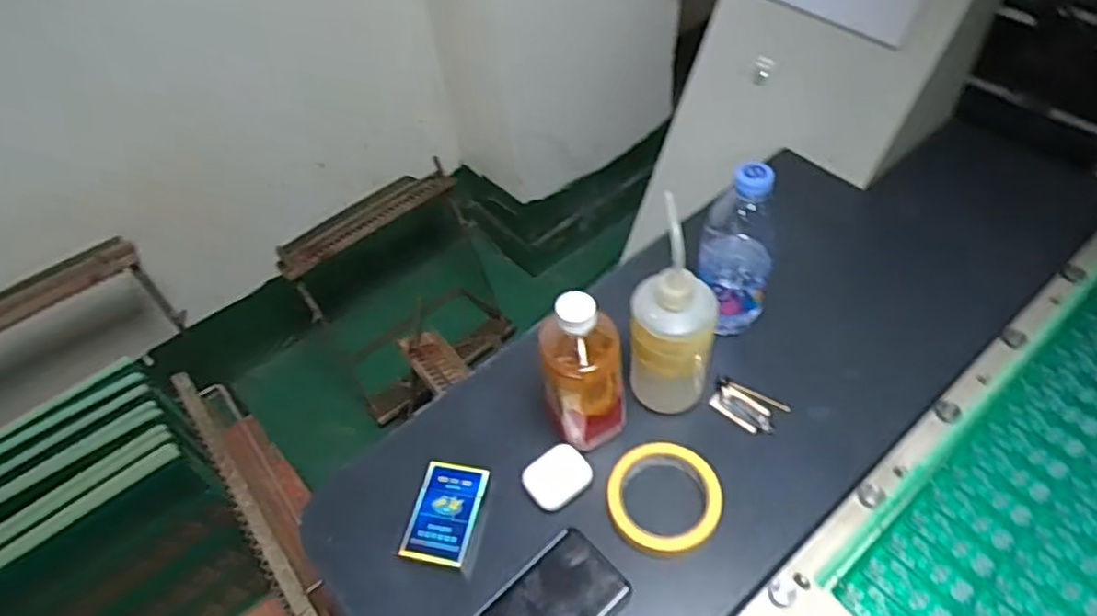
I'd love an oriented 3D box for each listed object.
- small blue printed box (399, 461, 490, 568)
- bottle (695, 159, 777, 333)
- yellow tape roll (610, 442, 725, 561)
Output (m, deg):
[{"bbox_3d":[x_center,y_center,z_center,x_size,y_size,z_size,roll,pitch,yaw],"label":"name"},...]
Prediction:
[{"bbox_3d":[-0.092,0.184,0.614,0.057,0.020,0.087,8,53,12],"label":"small blue printed box"},{"bbox_3d":[0.183,-0.051,0.662,0.069,0.191,0.059,14,54,16],"label":"bottle"},{"bbox_3d":[0.102,0.166,0.604,0.098,0.013,0.097,-3,51,3],"label":"yellow tape roll"}]

